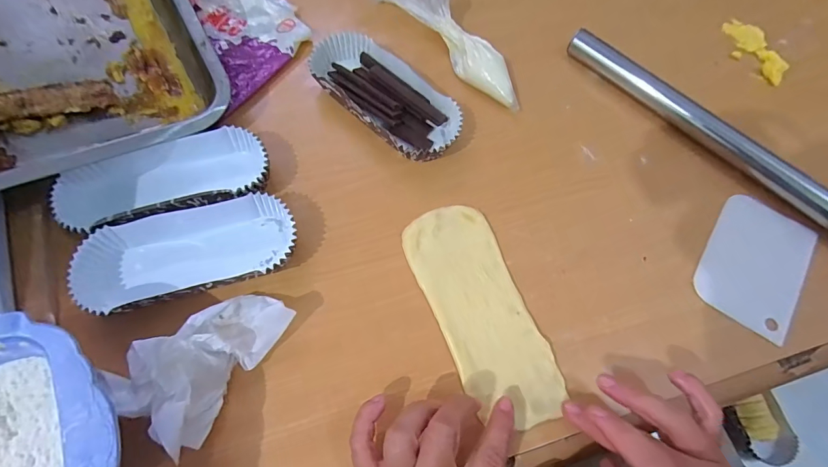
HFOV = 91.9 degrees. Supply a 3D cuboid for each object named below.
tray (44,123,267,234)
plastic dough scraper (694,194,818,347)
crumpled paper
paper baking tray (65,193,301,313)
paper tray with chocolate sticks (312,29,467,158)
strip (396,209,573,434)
[{"bbox_3d":[-0.190,-0.042,0.314,0.147,0.030,0.068,-15,70,-9],"label":"tray"},{"bbox_3d":[0.273,0.024,0.321,0.071,0.006,0.105,32,73,11],"label":"plastic dough scraper"},{"bbox_3d":[-0.136,0.077,0.263,0.063,0.043,0.100,34,70,10],"label":"crumpled paper"},{"bbox_3d":[-0.163,0.012,0.295,0.147,0.029,0.066,-17,70,-9],"label":"paper baking tray"},{"bbox_3d":[-0.029,-0.123,0.356,0.146,0.026,0.065,43,72,13],"label":"paper tray with chocolate sticks"},{"bbox_3d":[0.051,0.056,0.299,0.068,0.004,0.165,-23,72,-11],"label":"strip"}]

